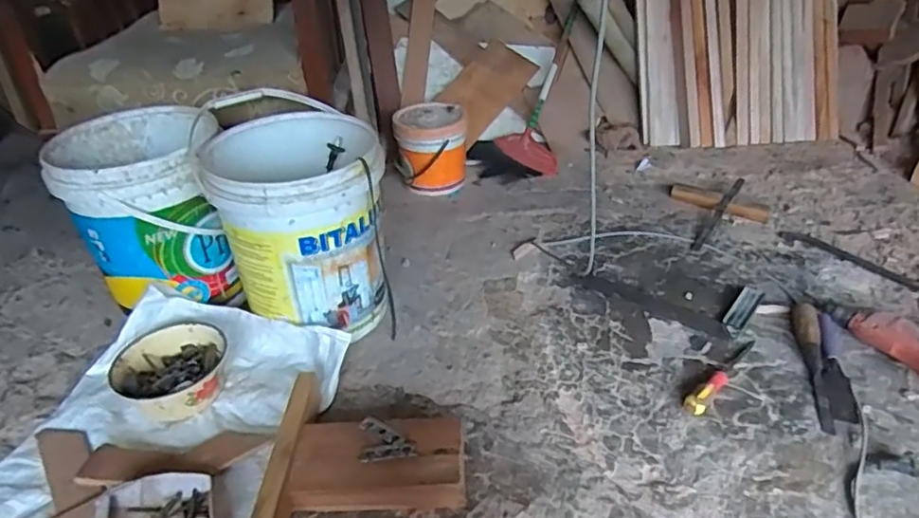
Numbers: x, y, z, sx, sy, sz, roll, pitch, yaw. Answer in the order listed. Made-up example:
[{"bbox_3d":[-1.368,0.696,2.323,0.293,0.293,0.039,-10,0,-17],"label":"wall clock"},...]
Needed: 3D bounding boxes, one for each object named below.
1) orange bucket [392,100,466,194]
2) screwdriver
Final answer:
[{"bbox_3d":[-0.077,-0.306,1.682,0.195,0.183,0.187,-5,35,-2],"label":"orange bucket"},{"bbox_3d":[0.450,0.190,1.053,0.031,0.025,0.225,26,44,35],"label":"screwdriver"}]

